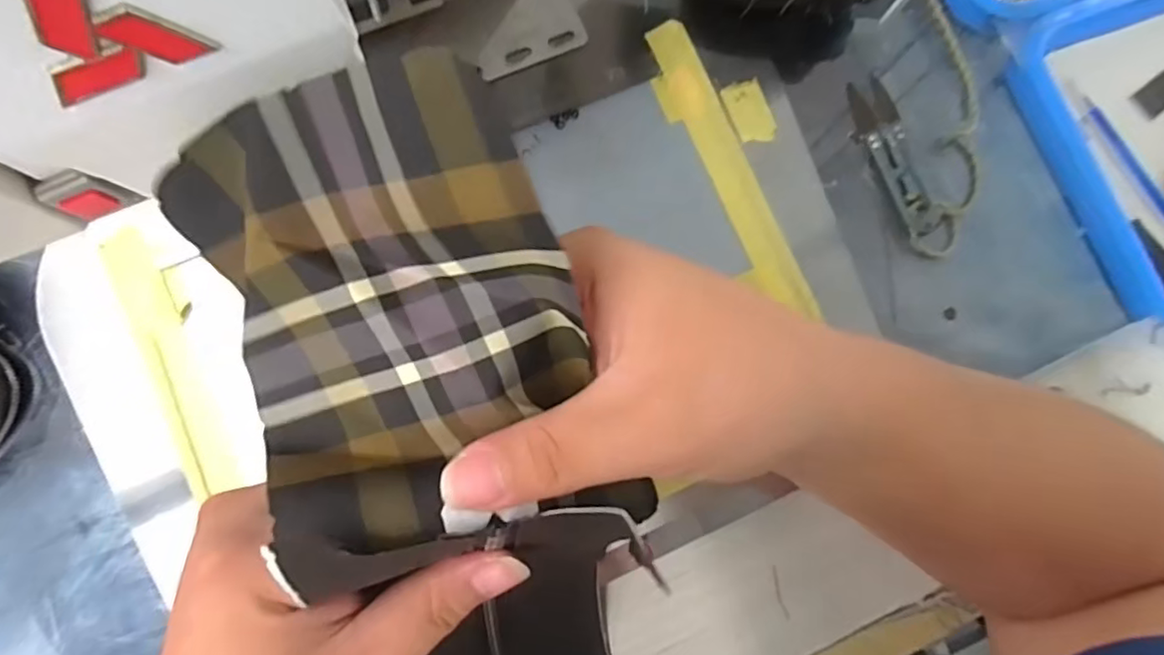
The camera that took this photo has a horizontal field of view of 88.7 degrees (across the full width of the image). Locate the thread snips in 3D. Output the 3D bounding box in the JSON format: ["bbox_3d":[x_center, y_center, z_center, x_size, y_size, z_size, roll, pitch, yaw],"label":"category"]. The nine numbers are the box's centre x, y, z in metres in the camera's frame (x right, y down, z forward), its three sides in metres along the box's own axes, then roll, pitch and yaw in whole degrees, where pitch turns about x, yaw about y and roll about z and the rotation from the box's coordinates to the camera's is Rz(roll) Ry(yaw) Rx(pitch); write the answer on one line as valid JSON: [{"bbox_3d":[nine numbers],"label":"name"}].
[{"bbox_3d":[0.193,-0.107,0.363,0.031,0.011,0.099,-26,84,-7],"label":"thread snips"}]

